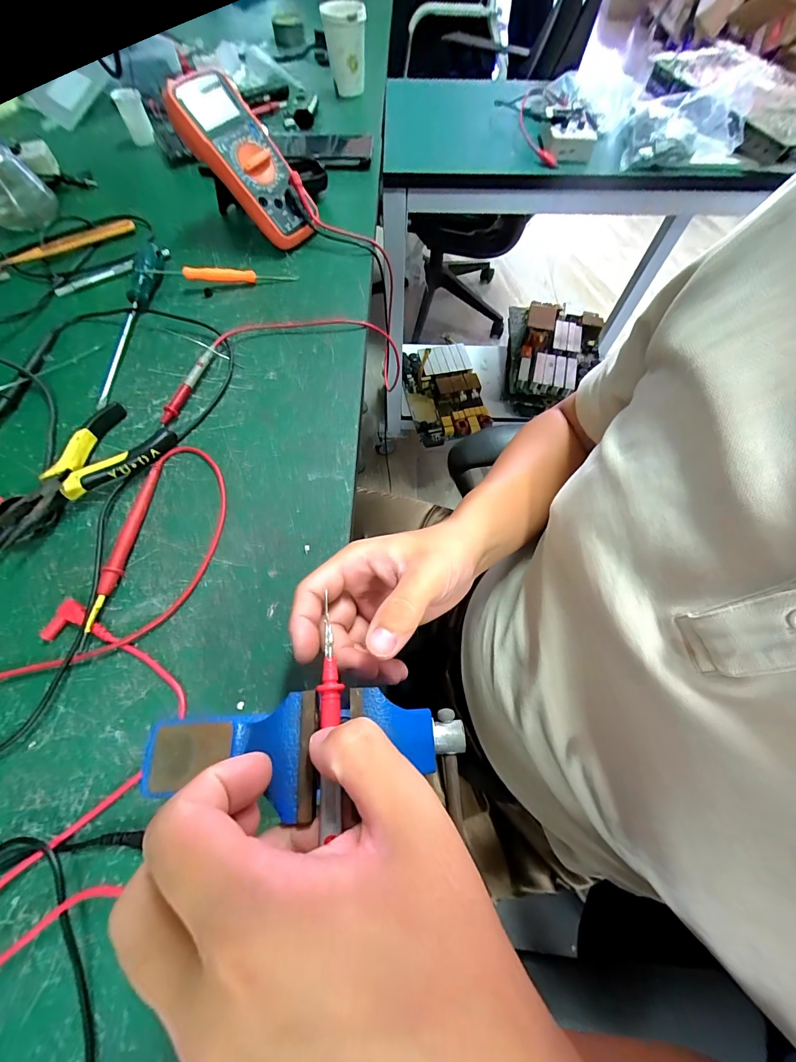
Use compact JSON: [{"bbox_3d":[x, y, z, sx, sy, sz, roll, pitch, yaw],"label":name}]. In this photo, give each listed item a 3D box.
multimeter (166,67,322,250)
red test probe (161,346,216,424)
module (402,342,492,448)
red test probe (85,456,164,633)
[{"bbox_3d":[-0.175,-0.429,0.440,0.074,0.046,0.175,-50,118,-6],"label":"multimeter"},{"bbox_3d":[-0.207,-0.149,0.376,0.013,0.014,0.100,16,67,7],"label":"red test probe"},{"bbox_3d":[0.137,-0.411,1.117,0.221,0.047,0.334,-9,66,-4],"label":"module"},{"bbox_3d":[-0.221,0.004,0.308,0.010,0.014,0.150,2,66,1],"label":"red test probe"}]

